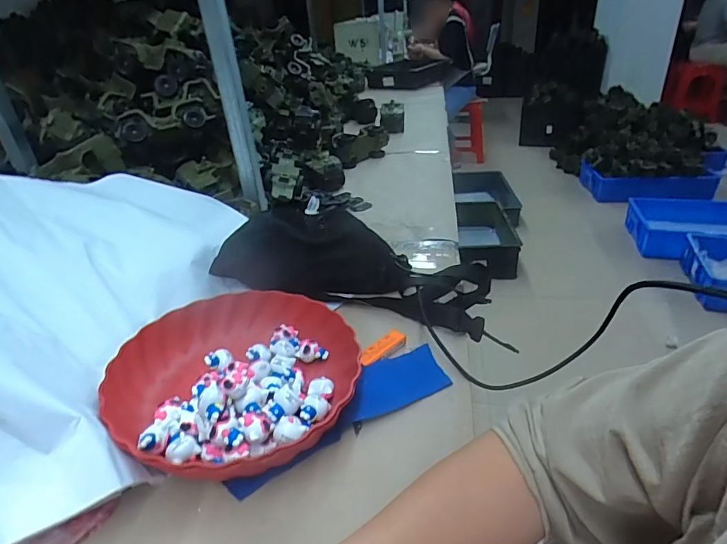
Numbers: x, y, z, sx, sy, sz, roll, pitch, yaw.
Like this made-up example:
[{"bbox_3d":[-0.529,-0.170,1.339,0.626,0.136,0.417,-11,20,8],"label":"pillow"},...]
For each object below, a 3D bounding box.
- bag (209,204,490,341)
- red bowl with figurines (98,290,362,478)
[{"bbox_3d":[-0.018,-0.004,0.621,0.370,0.110,0.135,14,33,4],"label":"bag"},{"bbox_3d":[-0.132,0.103,0.467,0.228,0.061,0.244,-4,31,2],"label":"red bowl with figurines"}]

